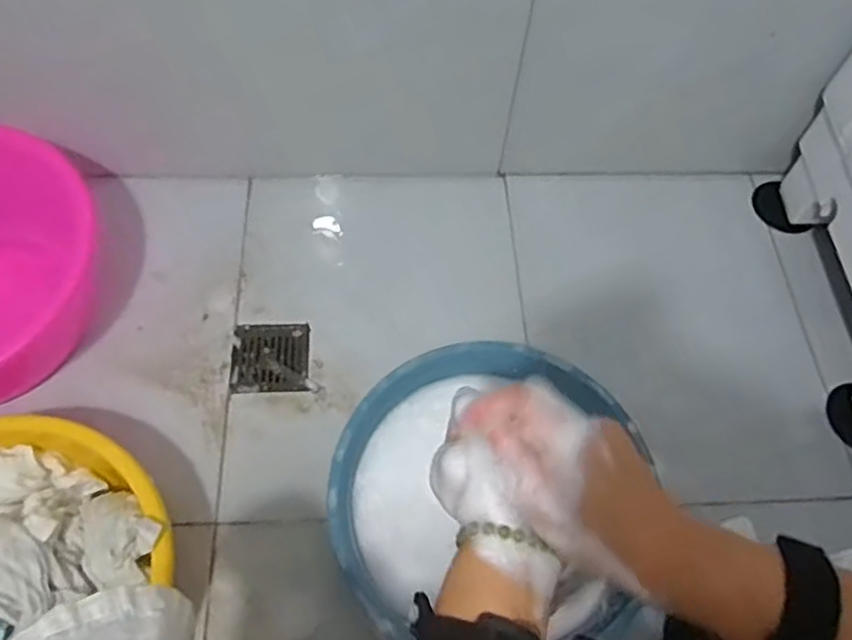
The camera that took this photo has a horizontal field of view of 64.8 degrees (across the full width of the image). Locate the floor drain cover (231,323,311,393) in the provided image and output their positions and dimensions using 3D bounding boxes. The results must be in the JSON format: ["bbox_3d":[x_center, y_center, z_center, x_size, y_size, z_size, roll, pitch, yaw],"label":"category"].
[{"bbox_3d":[-0.205,0.050,0.893,0.100,0.005,0.097,-2,62,-3],"label":"floor drain cover"}]

